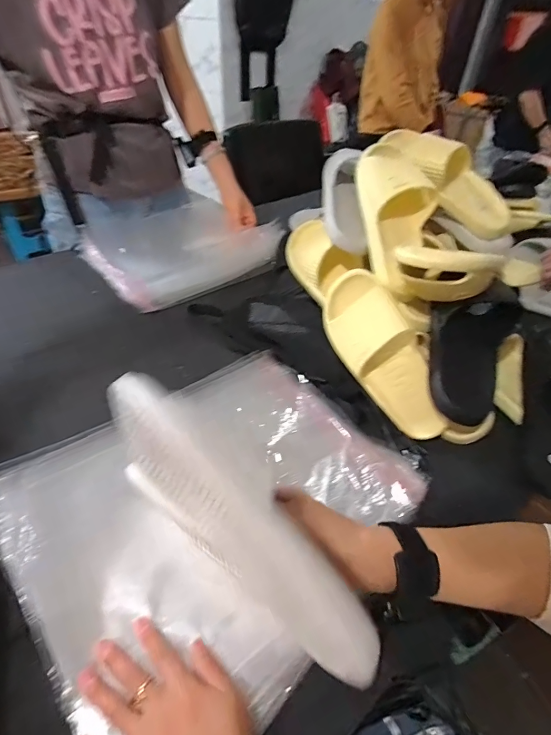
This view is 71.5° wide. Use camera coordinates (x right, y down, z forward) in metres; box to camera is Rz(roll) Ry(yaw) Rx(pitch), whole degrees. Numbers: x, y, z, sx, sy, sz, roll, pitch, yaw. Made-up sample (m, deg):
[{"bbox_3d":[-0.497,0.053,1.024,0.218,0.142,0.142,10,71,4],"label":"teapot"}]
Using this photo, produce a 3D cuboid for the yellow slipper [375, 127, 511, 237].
[{"bbox_3d":[0.293,-0.319,0.641,0.262,0.078,0.094,45,50,0],"label":"yellow slipper"}]

